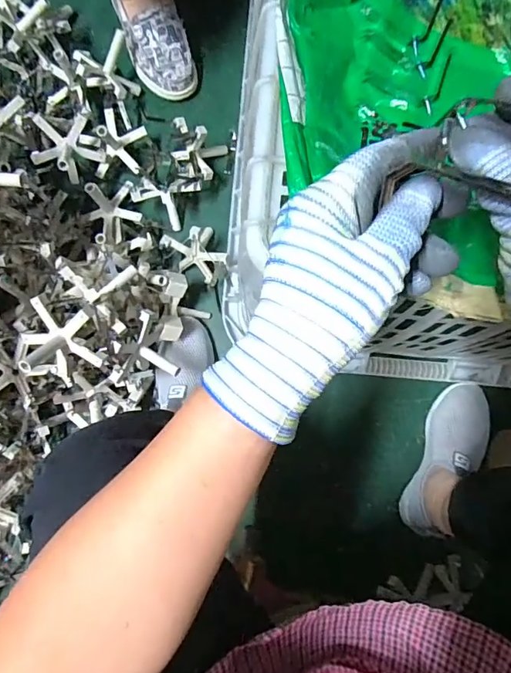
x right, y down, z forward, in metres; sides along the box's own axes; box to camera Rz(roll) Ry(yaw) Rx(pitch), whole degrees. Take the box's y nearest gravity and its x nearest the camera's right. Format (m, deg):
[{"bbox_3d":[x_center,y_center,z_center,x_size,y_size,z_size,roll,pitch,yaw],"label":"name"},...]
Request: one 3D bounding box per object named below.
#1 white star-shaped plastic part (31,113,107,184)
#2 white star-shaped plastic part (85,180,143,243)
[{"bbox_3d":[-0.293,-0.296,0.688,0.085,0.075,0.100,37,88,5],"label":"white star-shaped plastic part"},{"bbox_3d":[-0.222,-0.199,0.678,0.089,0.082,0.078,-36,85,0],"label":"white star-shaped plastic part"}]

